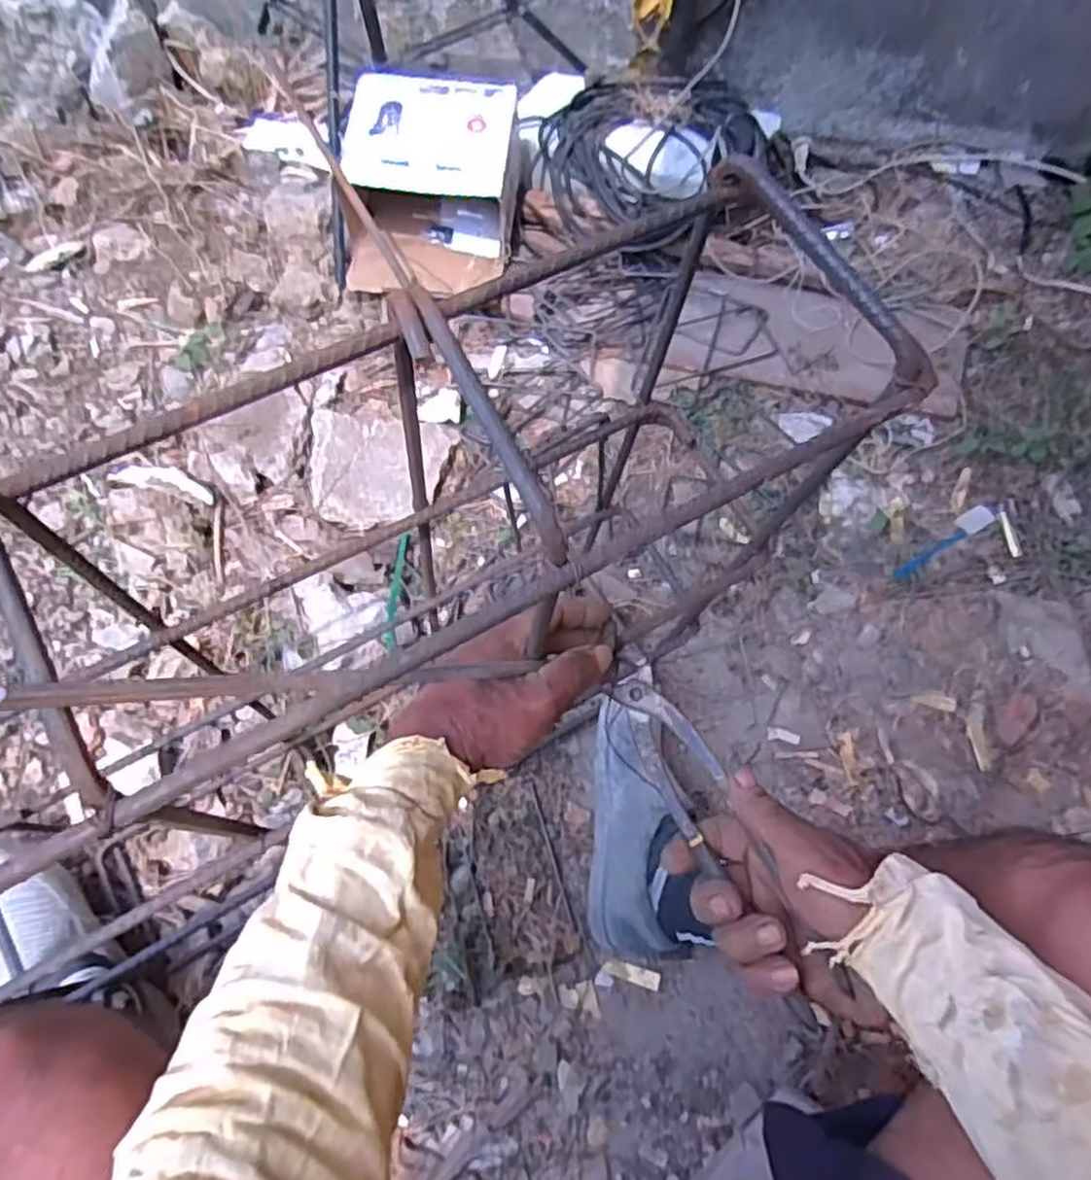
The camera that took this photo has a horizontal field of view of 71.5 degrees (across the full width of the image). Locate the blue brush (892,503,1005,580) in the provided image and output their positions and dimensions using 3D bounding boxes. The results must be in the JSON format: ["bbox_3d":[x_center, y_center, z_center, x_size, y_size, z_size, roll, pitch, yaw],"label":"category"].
[{"bbox_3d":[0.487,-0.063,0.918,0.164,0.015,0.027,-30,67,-14],"label":"blue brush"}]

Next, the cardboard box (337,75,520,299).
[{"bbox_3d":[-0.158,-0.563,1.053,0.223,0.149,0.251,2,63,1],"label":"cardboard box"}]

